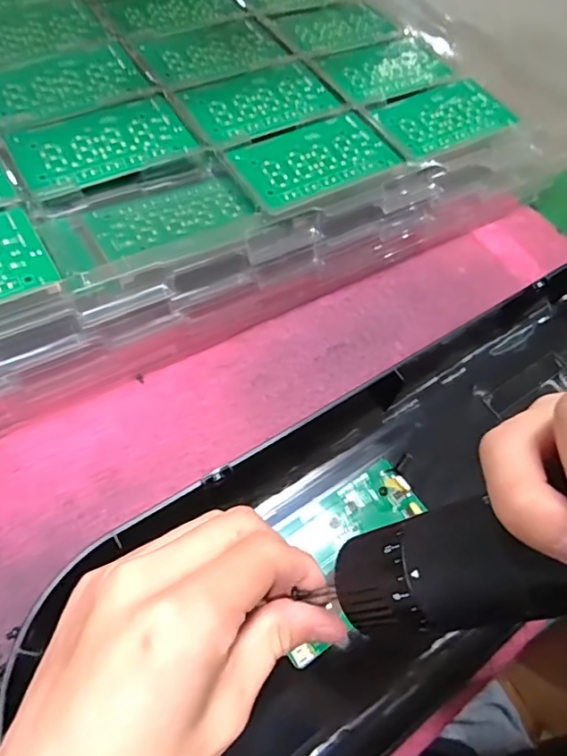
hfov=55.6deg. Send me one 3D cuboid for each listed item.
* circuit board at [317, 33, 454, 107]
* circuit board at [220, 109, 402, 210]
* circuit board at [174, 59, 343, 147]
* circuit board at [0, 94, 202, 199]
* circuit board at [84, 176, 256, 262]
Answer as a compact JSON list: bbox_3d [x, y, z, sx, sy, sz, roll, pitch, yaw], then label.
[{"bbox_3d":[0.082,-0.245,0.423,0.105,0.006,0.063,-29,68,-23],"label":"circuit board"},{"bbox_3d":[0.021,-0.147,0.356,0.108,0.004,0.061,-29,69,-21],"label":"circuit board"},{"bbox_3d":[-0.017,-0.200,0.385,0.108,0.005,0.065,-29,69,-21],"label":"circuit board"},{"bbox_3d":[-0.114,-0.149,0.339,0.108,0.005,0.062,-26,67,-22],"label":"circuit board"},{"bbox_3d":[-0.070,-0.101,0.330,0.094,0.005,0.046,-26,67,-22],"label":"circuit board"}]

